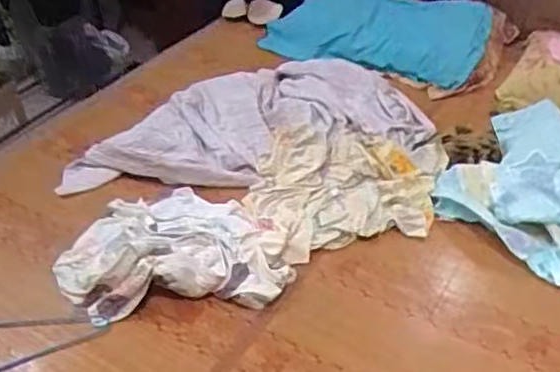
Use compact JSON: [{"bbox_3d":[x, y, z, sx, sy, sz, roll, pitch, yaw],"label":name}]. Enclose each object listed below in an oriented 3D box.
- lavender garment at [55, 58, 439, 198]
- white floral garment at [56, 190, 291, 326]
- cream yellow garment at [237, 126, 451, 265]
[{"bbox_3d":[-0.073,-0.170,1.603,0.893,0.098,0.322,-12,39,-18],"label":"lavender garment"},{"bbox_3d":[-0.218,0.102,1.335,0.446,0.089,0.327,-3,37,-6],"label":"white floral garment"},{"bbox_3d":[0.177,-0.012,1.498,0.521,0.092,0.315,-12,39,-19],"label":"cream yellow garment"}]

